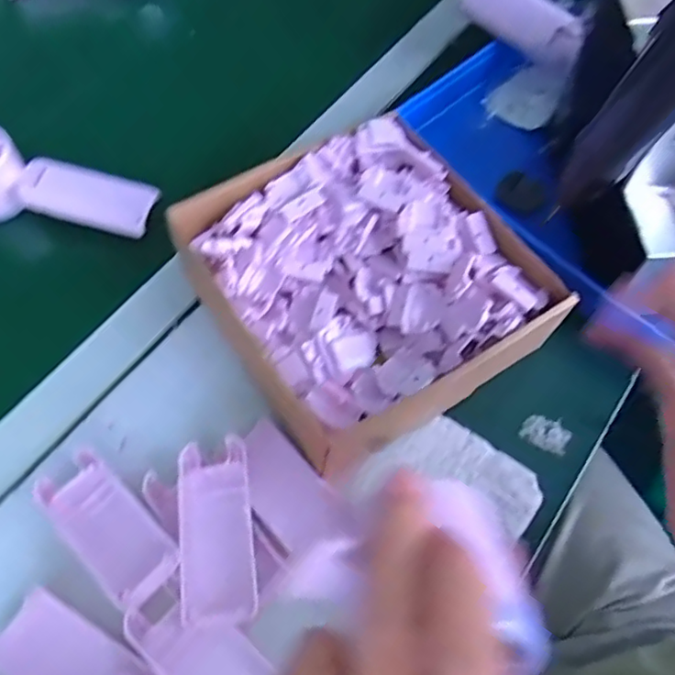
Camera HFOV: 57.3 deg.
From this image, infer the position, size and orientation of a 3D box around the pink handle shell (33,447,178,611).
[{"bbox_3d":[-0.139,0.111,0.369,0.102,0.016,0.044,40,69,17],"label":"pink handle shell"}]

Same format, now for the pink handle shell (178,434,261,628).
[{"bbox_3d":[-0.071,0.112,0.364,0.041,0.009,0.103,-7,64,-4],"label":"pink handle shell"}]

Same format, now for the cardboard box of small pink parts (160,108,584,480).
[{"bbox_3d":[0.019,-0.037,0.432,0.196,0.069,0.201,-32,68,-16],"label":"cardboard box of small pink parts"}]

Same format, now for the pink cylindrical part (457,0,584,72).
[{"bbox_3d":[0.161,-0.277,0.530,0.110,0.044,0.033,36,68,16],"label":"pink cylindrical part"}]

